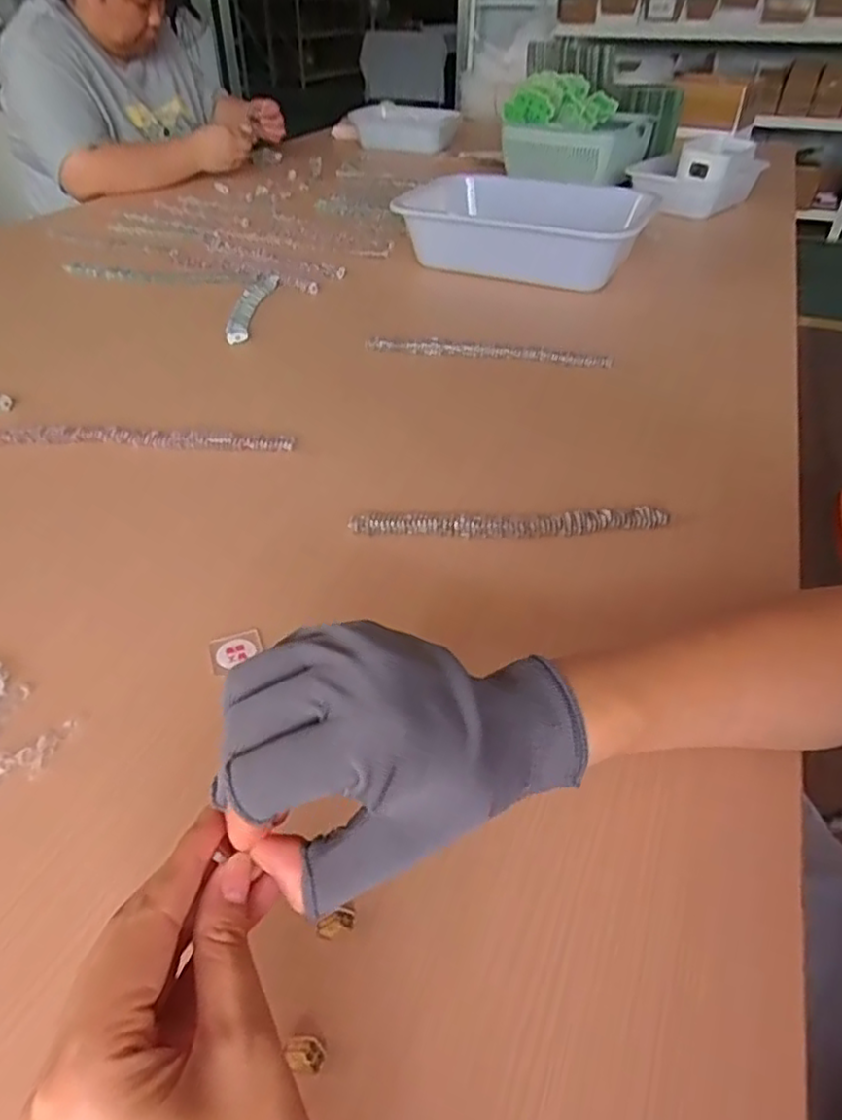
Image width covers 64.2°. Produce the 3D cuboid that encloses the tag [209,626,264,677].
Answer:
[{"bbox_3d":[-0.110,0.053,0.399,0.029,0.004,0.029,-15,42,-17],"label":"tag"}]

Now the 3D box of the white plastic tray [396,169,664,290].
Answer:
[{"bbox_3d":[0.150,-0.466,0.941,0.310,0.092,0.255,15,42,18],"label":"white plastic tray"}]

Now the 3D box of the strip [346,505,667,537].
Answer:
[{"bbox_3d":[0.065,-0.028,0.486,0.226,0.015,0.017,-1,40,0],"label":"strip"}]

